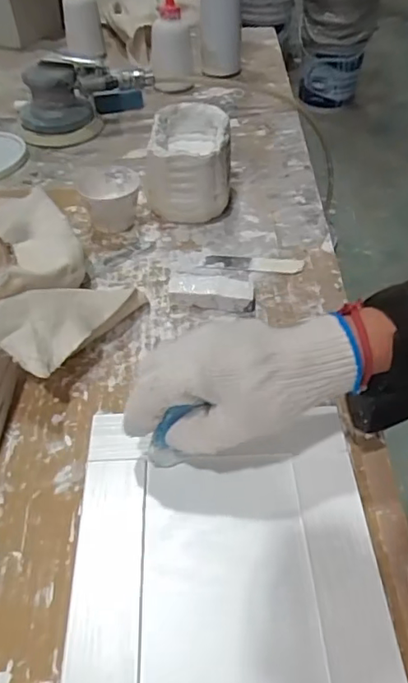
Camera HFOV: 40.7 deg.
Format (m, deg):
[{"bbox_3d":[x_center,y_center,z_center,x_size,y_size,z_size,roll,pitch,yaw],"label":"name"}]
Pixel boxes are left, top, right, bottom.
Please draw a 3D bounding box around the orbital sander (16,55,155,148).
[{"bbox_3d":[-0.161,-0.334,0.743,0.178,0.087,0.112,-12,45,-11],"label":"orbital sander"}]

